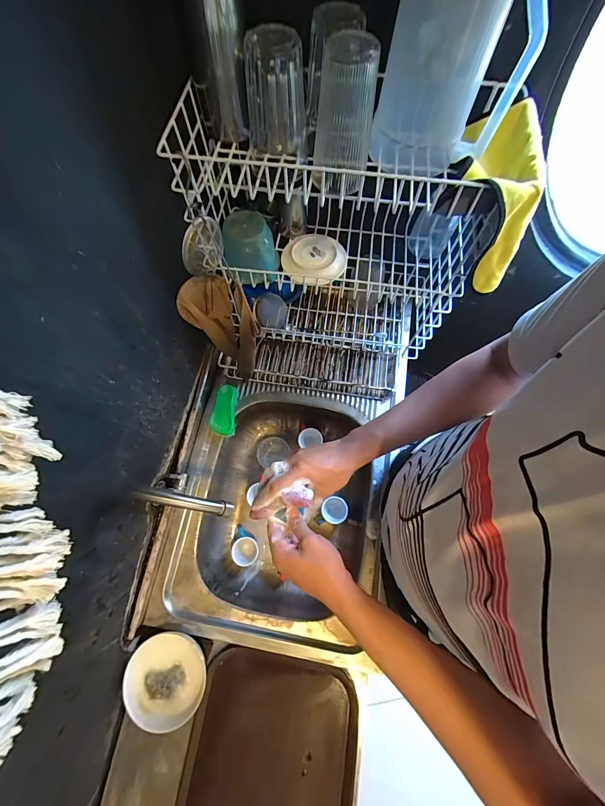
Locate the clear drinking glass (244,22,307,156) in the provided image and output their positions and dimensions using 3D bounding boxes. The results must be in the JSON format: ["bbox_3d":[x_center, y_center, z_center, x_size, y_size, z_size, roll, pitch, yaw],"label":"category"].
[{"bbox_3d":[-0.032,-0.403,0.412,0.068,0.128,0.069,0,72,1],"label":"clear drinking glass"}]

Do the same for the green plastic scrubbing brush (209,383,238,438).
[{"bbox_3d":[-0.187,0.018,0.739,0.053,0.031,0.121,-2,72,0],"label":"green plastic scrubbing brush"}]

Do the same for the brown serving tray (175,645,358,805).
[{"bbox_3d":[-0.064,0.693,0.553,0.296,0.033,0.398,8,72,4],"label":"brown serving tray"}]

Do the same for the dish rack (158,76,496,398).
[{"bbox_3d":[0.057,-0.253,0.624,0.488,0.461,0.314,7,72,3],"label":"dish rack"}]

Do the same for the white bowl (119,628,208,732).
[{"bbox_3d":[-0.259,0.528,0.597,0.142,0.064,0.142,0,72,1],"label":"white bowl"}]

